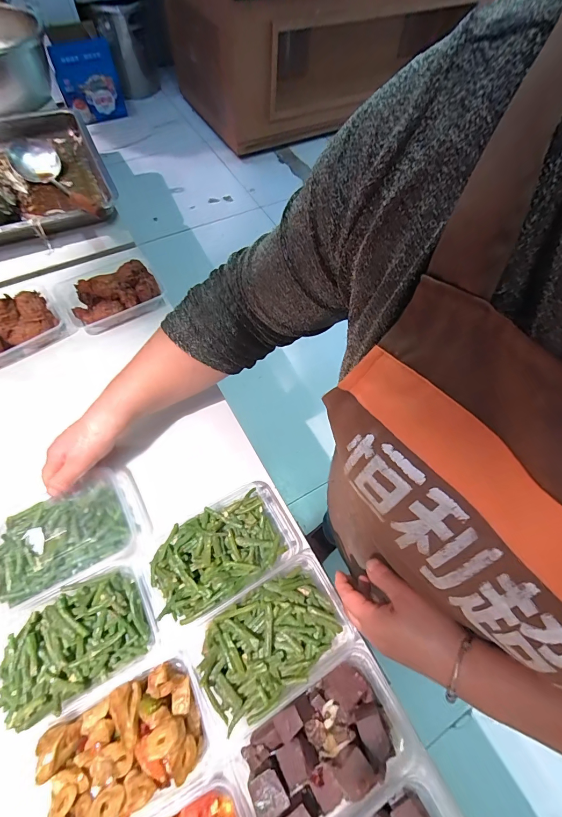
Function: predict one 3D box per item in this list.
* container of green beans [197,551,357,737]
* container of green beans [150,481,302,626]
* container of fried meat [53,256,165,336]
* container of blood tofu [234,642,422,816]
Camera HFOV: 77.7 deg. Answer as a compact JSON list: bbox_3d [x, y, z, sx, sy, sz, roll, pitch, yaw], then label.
[{"bbox_3d":[-0.009,0.257,0.397,0.166,0.049,0.106,-25,68,-17],"label":"container of green beans"},{"bbox_3d":[-0.069,0.174,0.437,0.184,0.054,0.111,-29,69,-18],"label":"container of green beans"},{"bbox_3d":[-0.294,-0.197,0.597,0.165,0.063,0.104,-25,67,-15],"label":"container of fried meat"},{"bbox_3d":[0.046,0.342,0.347,0.175,0.054,0.118,-29,69,-18],"label":"container of blood tofu"}]

